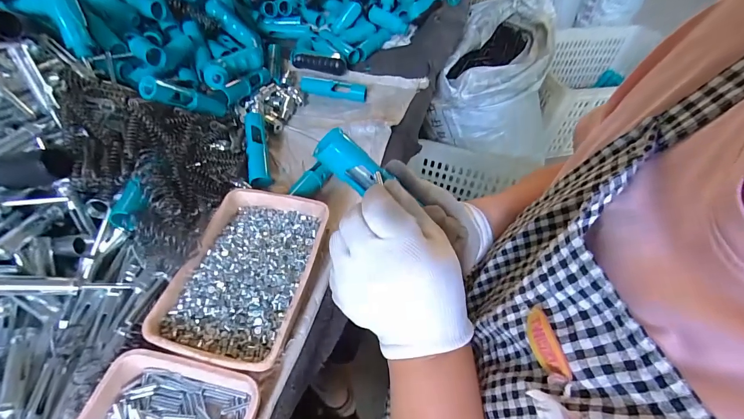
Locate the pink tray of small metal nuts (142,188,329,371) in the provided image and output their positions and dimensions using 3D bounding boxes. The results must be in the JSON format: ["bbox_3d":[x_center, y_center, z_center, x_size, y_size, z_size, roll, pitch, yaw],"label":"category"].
[{"bbox_3d":[-0.138,0.068,0.391,0.137,0.036,0.198,11,52,6],"label":"pink tray of small metal nuts"}]

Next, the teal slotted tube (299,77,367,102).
[{"bbox_3d":[-0.076,-0.223,0.637,0.132,0.025,0.029,14,52,7],"label":"teal slotted tube"}]

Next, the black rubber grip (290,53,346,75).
[{"bbox_3d":[-0.106,-0.289,0.684,0.109,0.028,0.020,17,52,10],"label":"black rubber grip"}]

